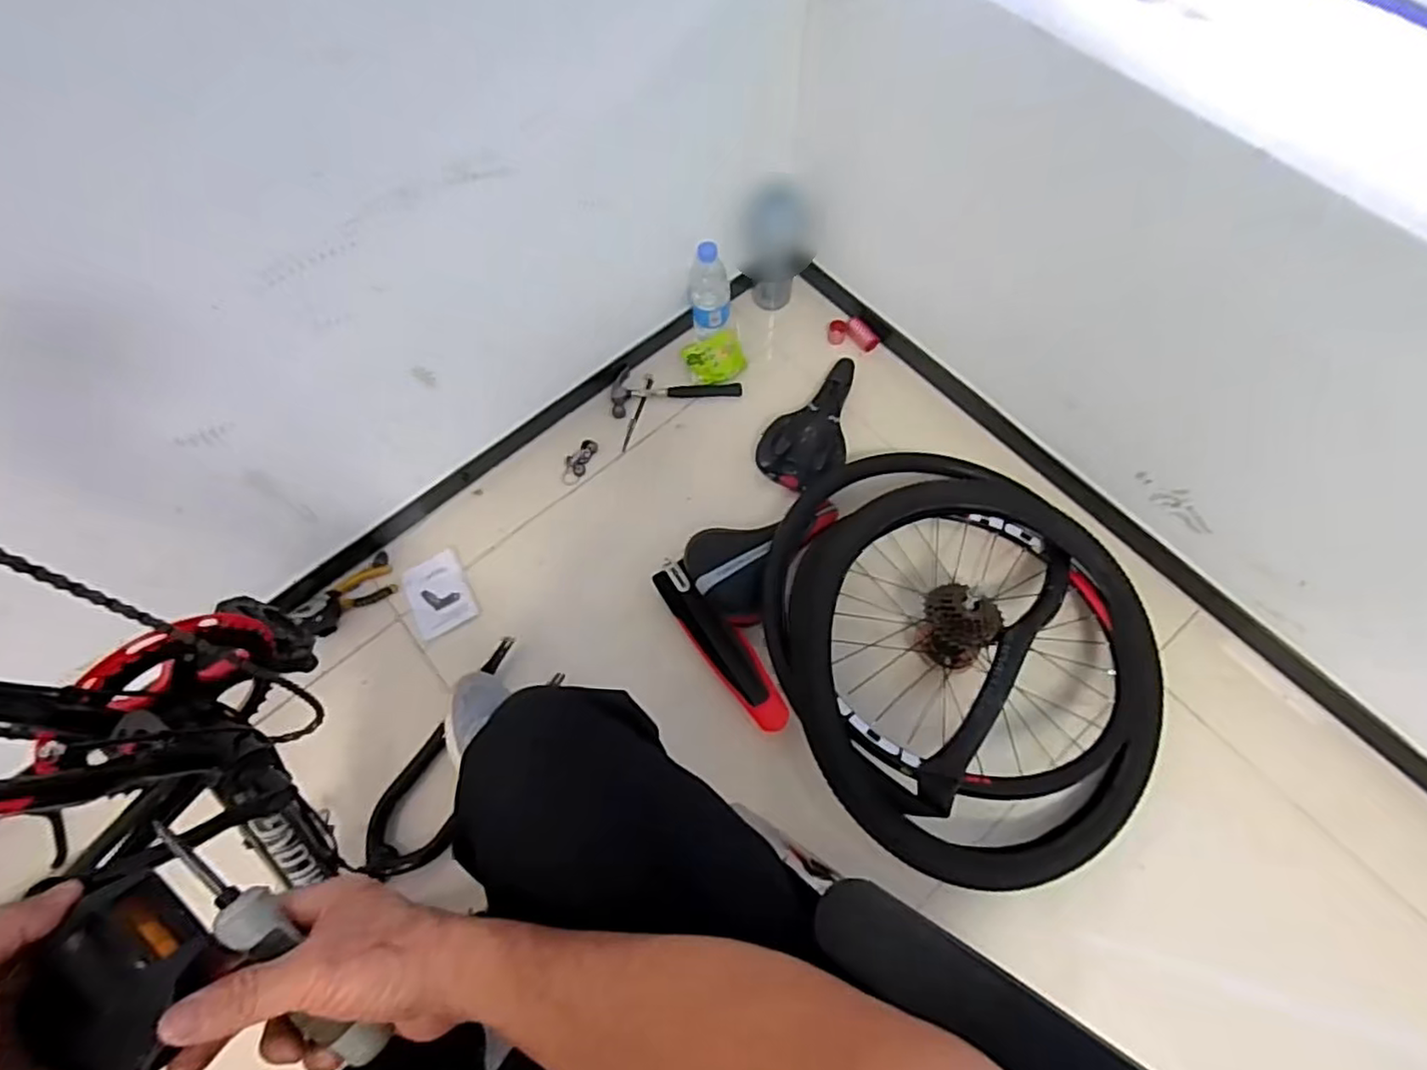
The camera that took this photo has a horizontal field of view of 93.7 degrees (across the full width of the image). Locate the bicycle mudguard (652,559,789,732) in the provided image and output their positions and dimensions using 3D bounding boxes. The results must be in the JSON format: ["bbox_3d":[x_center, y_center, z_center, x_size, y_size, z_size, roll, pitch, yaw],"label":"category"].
[{"bbox_3d":[0.008,0.155,0.988,0.065,0.040,0.303,-36,71,-12],"label":"bicycle mudguard"}]

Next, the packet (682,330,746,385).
[{"bbox_3d":[0.003,-0.316,1.200,0.108,0.041,0.087,-17,68,-5],"label":"packet"}]

